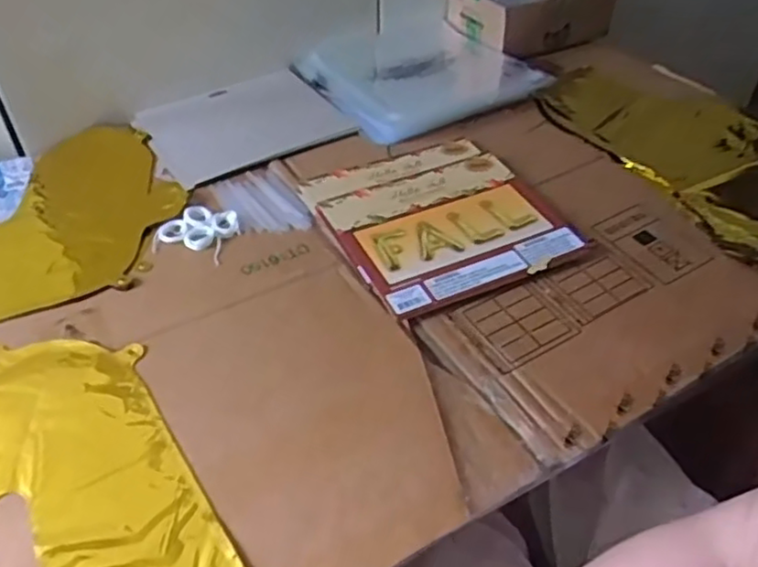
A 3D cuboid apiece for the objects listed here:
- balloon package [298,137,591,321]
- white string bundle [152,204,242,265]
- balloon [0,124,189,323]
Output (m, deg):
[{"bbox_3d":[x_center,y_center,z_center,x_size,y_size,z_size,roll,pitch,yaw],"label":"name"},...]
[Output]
[{"bbox_3d":[0.057,-0.068,0.638,0.203,0.014,0.209,-21,47,-20],"label":"balloon package"},{"bbox_3d":[-0.165,-0.049,0.620,0.068,0.009,0.064,10,45,11],"label":"white string bundle"},{"bbox_3d":[-0.382,-0.035,0.619,0.390,0.020,0.259,-22,48,-21],"label":"balloon"}]

